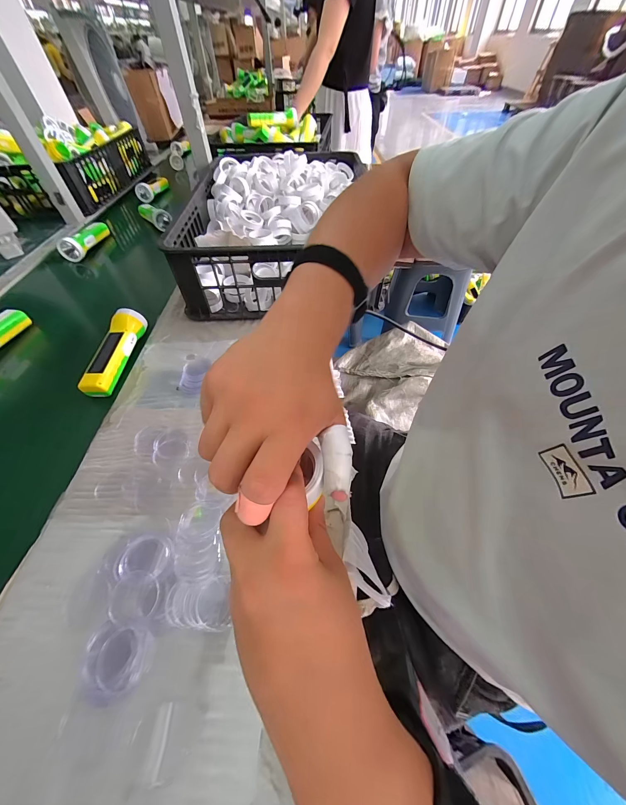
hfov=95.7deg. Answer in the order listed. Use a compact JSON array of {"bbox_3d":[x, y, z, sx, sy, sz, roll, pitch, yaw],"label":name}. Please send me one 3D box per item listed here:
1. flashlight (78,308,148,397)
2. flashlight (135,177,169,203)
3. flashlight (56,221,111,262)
[{"bbox_3d":[-0.333,-0.089,0.473,0.041,0.045,0.161,2,52,3],"label":"flashlight"},{"bbox_3d":[-0.567,-0.763,1.009,0.048,0.048,0.162,3,48,3],"label":"flashlight"},{"bbox_3d":[-0.604,-0.431,0.746,0.056,0.046,0.145,1,52,2],"label":"flashlight"}]

